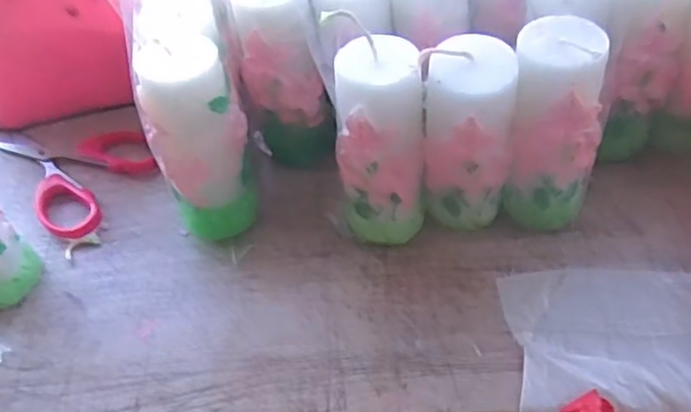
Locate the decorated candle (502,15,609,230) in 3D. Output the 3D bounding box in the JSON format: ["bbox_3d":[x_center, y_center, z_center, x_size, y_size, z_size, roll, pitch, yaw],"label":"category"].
[{"bbox_3d":[0.098,-0.032,0.313,0.041,0.110,0.034,5,53,8],"label":"decorated candle"}]

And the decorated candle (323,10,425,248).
[{"bbox_3d":[0.017,-0.026,0.311,0.039,0.118,0.033,4,53,7],"label":"decorated candle"}]

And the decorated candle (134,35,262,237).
[{"bbox_3d":[-0.070,-0.028,0.326,0.044,0.111,0.042,-18,53,-9],"label":"decorated candle"}]

